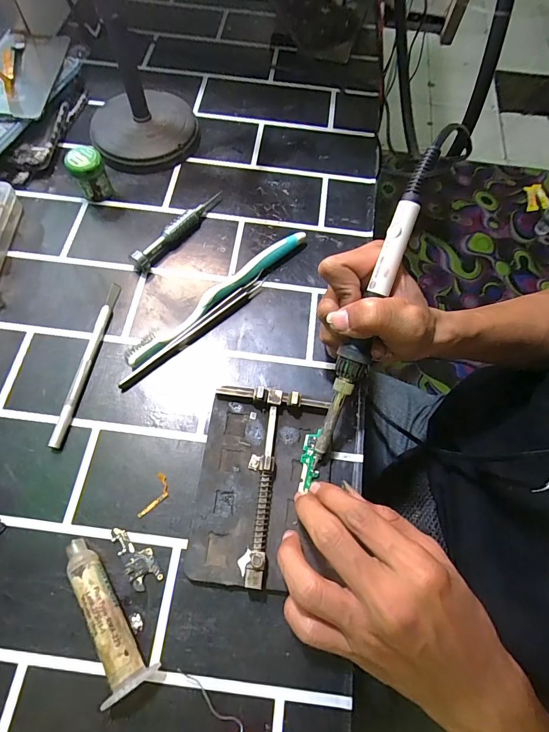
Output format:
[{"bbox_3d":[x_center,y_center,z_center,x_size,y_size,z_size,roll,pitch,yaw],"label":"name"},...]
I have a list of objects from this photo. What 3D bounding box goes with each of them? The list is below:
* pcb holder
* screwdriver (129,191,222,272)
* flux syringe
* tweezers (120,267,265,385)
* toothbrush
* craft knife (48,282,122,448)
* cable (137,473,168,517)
[{"bbox_3d":[-0.008,0.077,0.258,0.085,0.017,0.124,6,66,2],"label":"pcb holder"},{"bbox_3d":[-0.084,-0.125,0.349,0.014,0.018,0.111,35,71,14],"label":"screwdriver"},{"bbox_3d":[-0.097,0.145,0.228,0.025,0.021,0.090,-26,69,-11],"label":"flux syringe"},{"bbox_3d":[-0.061,-0.031,0.313,0.147,0.008,0.010,-41,73,-16],"label":"tweezers"},{"bbox_3d":[-0.045,-0.061,0.324,0.184,0.013,0.018,-41,73,-16],"label":"toothbrush"},{"bbox_3d":[-0.145,-0.006,0.300,0.009,0.009,0.139,8,67,3],"label":"craft knife"},{"bbox_3d":[-0.081,0.089,0.263,0.013,0.004,0.031,20,68,8],"label":"cable"}]

